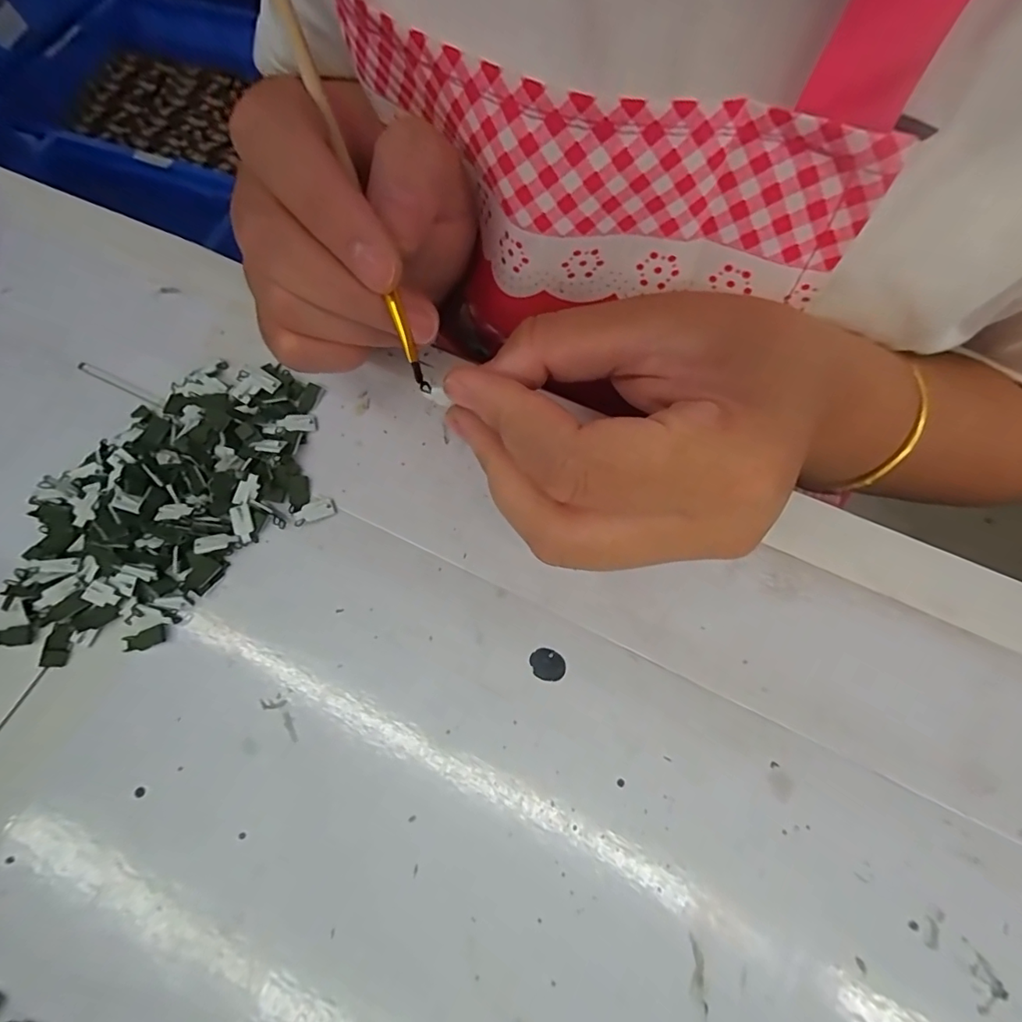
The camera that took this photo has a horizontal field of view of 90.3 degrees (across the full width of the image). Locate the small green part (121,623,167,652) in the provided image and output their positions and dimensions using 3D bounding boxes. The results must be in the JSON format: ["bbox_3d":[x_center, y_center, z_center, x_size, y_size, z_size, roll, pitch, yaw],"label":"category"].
[{"bbox_3d":[-0.126,0.044,0.174,0.014,0.004,0.006,-19,70,-4],"label":"small green part"}]

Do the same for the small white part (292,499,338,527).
[{"bbox_3d":[-0.073,0.000,0.189,0.015,0.004,0.007,-20,70,-4],"label":"small white part"}]

